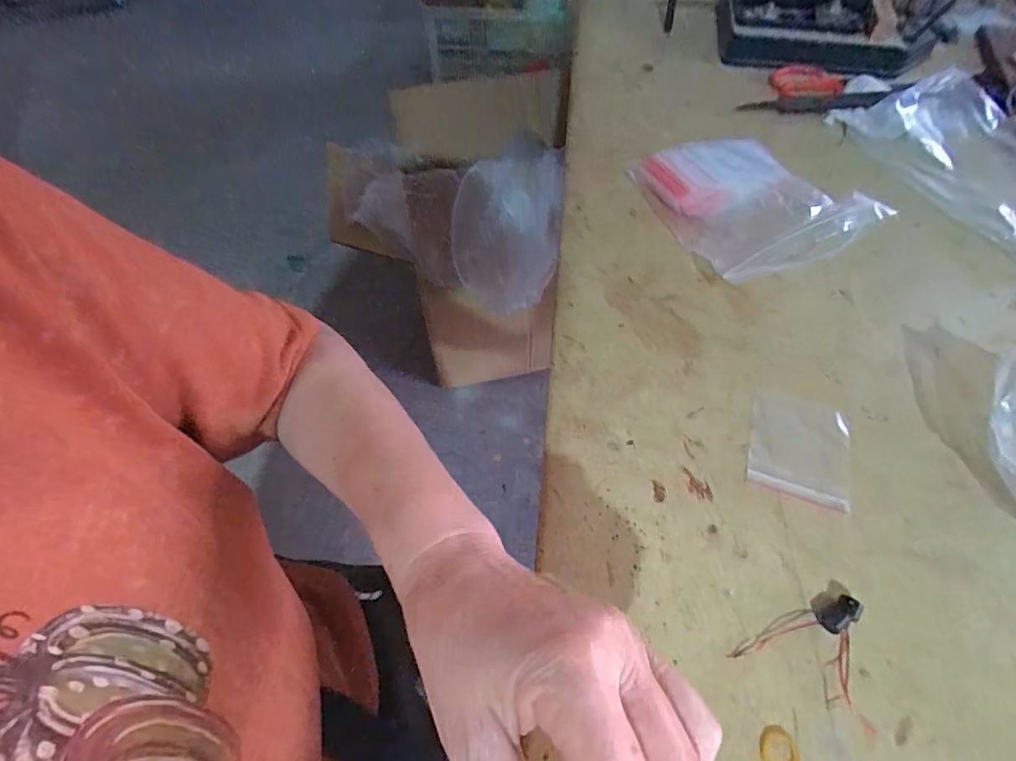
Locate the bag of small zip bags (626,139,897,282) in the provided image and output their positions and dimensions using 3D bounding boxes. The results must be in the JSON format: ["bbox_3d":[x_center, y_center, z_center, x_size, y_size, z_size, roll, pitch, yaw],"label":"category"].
[{"bbox_3d":[0.215,-0.162,0.445,0.143,0.057,0.180,-14,57,-9],"label":"bag of small zip bags"}]

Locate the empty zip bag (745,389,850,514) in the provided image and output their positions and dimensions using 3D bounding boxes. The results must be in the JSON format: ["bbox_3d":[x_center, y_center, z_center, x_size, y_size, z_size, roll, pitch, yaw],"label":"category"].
[{"bbox_3d":[0.196,0.044,0.337,0.062,0.005,0.078,18,58,12],"label":"empty zip bag"}]

